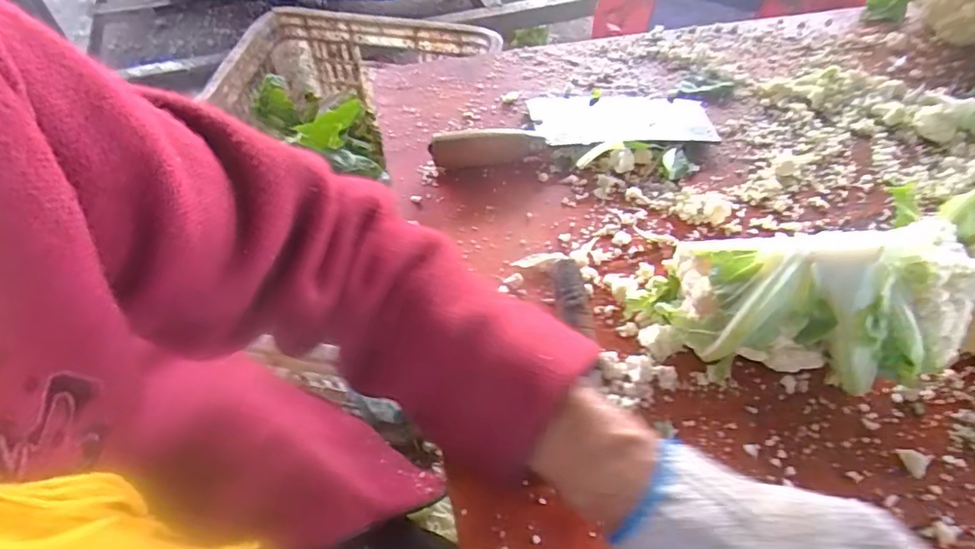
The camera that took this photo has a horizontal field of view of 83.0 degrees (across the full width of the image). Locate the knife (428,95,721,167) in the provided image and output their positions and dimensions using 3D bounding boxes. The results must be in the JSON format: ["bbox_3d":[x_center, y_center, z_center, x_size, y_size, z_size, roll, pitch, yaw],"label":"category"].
[{"bbox_3d":[0.080,-0.149,0.516,0.266,0.027,0.089,-7,56,-5],"label":"knife"}]

